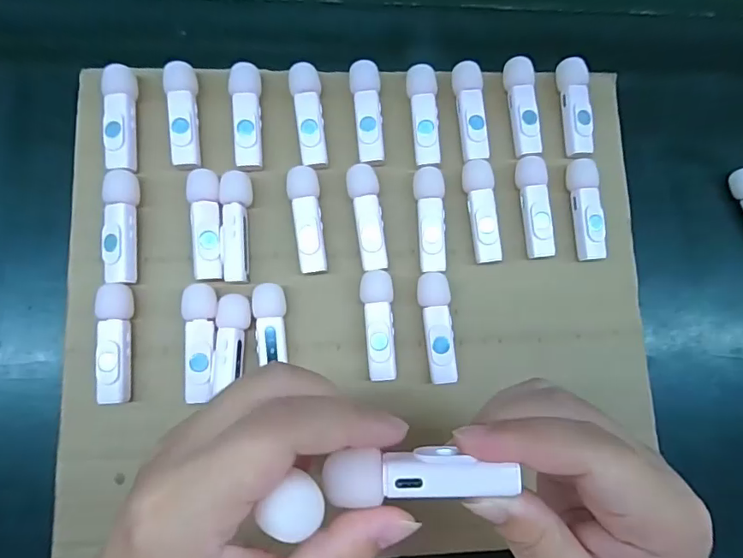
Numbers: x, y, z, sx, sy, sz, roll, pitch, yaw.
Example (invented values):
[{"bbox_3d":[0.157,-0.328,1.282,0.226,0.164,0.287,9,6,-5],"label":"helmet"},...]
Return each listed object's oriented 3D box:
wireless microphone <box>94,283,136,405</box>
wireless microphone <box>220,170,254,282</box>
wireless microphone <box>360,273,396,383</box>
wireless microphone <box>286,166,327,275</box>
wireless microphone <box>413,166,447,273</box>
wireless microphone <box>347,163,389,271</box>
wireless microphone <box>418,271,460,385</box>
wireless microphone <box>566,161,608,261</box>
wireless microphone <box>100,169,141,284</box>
[{"bbox_3d":[-0.144,0.036,0.284,0.017,0.016,0.065,-3,82,-6],"label":"wireless microphone"},{"bbox_3d":[-0.081,-0.031,0.300,0.018,0.017,0.066,2,82,-5],"label":"wireless microphone"},{"bbox_3d":[0.004,0.028,0.299,0.019,0.016,0.064,-1,78,-6],"label":"wireless microphone"},{"bbox_3d":[-0.039,-0.035,0.305,0.018,0.017,0.064,-6,83,-6],"label":"wireless microphone"},{"bbox_3d":[0.036,-0.036,0.312,0.018,0.016,0.065,0,78,-6],"label":"wireless microphone"},{"bbox_3d":[-0.003,-0.037,0.310,0.019,0.015,0.065,-5,78,-7],"label":"wireless microphone"},{"bbox_3d":[0.039,0.029,0.302,0.019,0.017,0.065,-3,78,-6],"label":"wireless microphone"},{"bbox_3d":[0.137,-0.044,0.321,0.017,0.015,0.063,-6,83,-6],"label":"wireless microphone"},{"bbox_3d":[-0.145,-0.030,0.292,0.017,0.017,0.065,-1,78,-6],"label":"wireless microphone"}]

